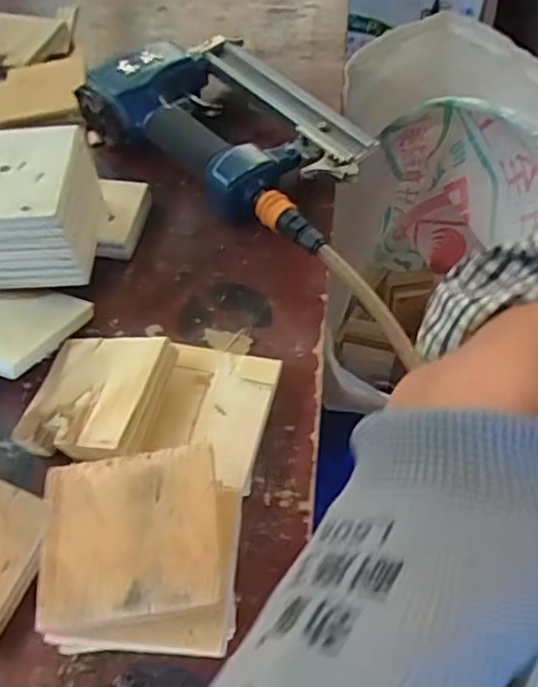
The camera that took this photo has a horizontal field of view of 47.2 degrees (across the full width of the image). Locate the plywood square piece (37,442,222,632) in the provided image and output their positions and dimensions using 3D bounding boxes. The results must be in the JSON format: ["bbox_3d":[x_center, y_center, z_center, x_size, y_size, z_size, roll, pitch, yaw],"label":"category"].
[{"bbox_3d":[-0.072,0.096,0.316,0.090,0.006,0.082,-9,57,-1],"label":"plywood square piece"}]

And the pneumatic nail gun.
[{"bbox_3d":[-0.022,-0.190,0.539,0.251,0.076,0.152,32,65,23],"label":"pneumatic nail gun"}]

